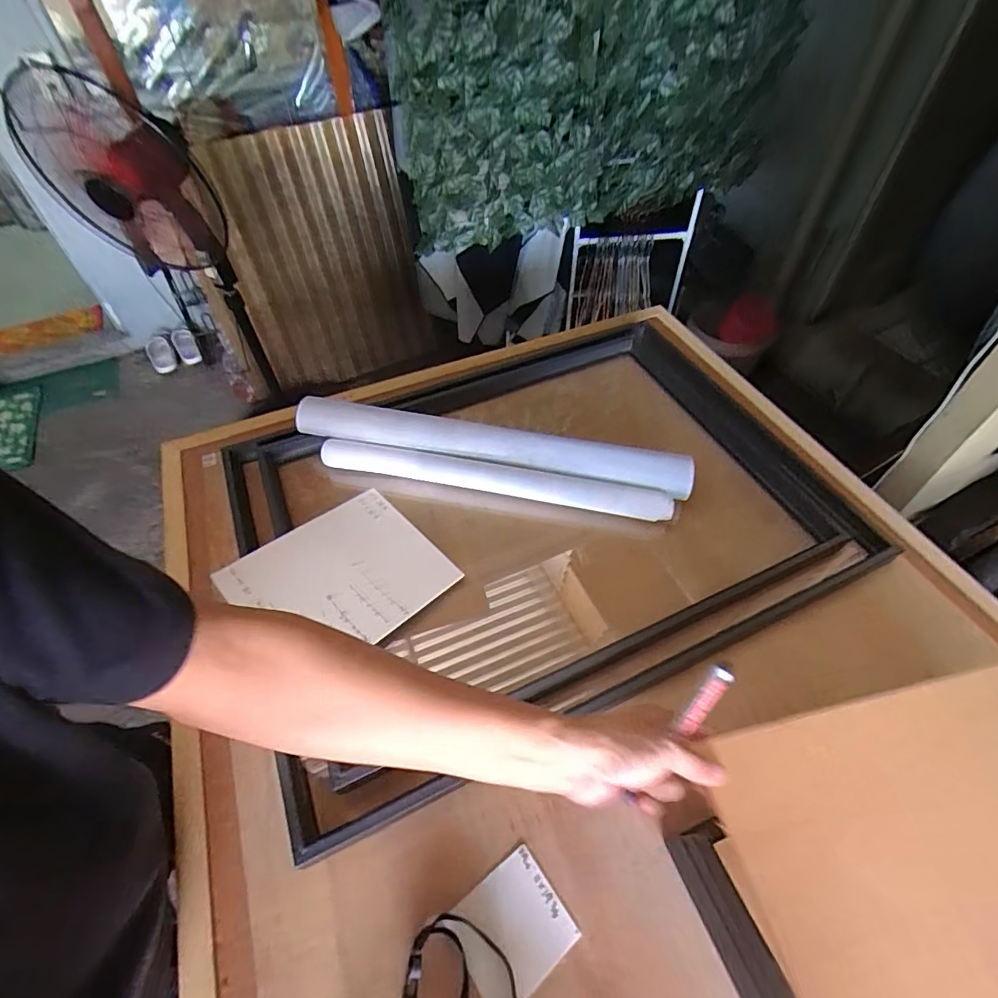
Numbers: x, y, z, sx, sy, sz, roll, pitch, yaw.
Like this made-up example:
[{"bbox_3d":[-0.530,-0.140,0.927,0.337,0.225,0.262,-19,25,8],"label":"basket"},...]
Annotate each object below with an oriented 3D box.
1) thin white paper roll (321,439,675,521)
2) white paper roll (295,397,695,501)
[{"bbox_3d":[-0.014,-0.029,0.740,0.521,0.035,0.034,10,52,9],"label":"thin white paper roll"},{"bbox_3d":[-0.017,-0.078,0.753,0.590,0.057,0.065,9,52,9],"label":"white paper roll"}]

